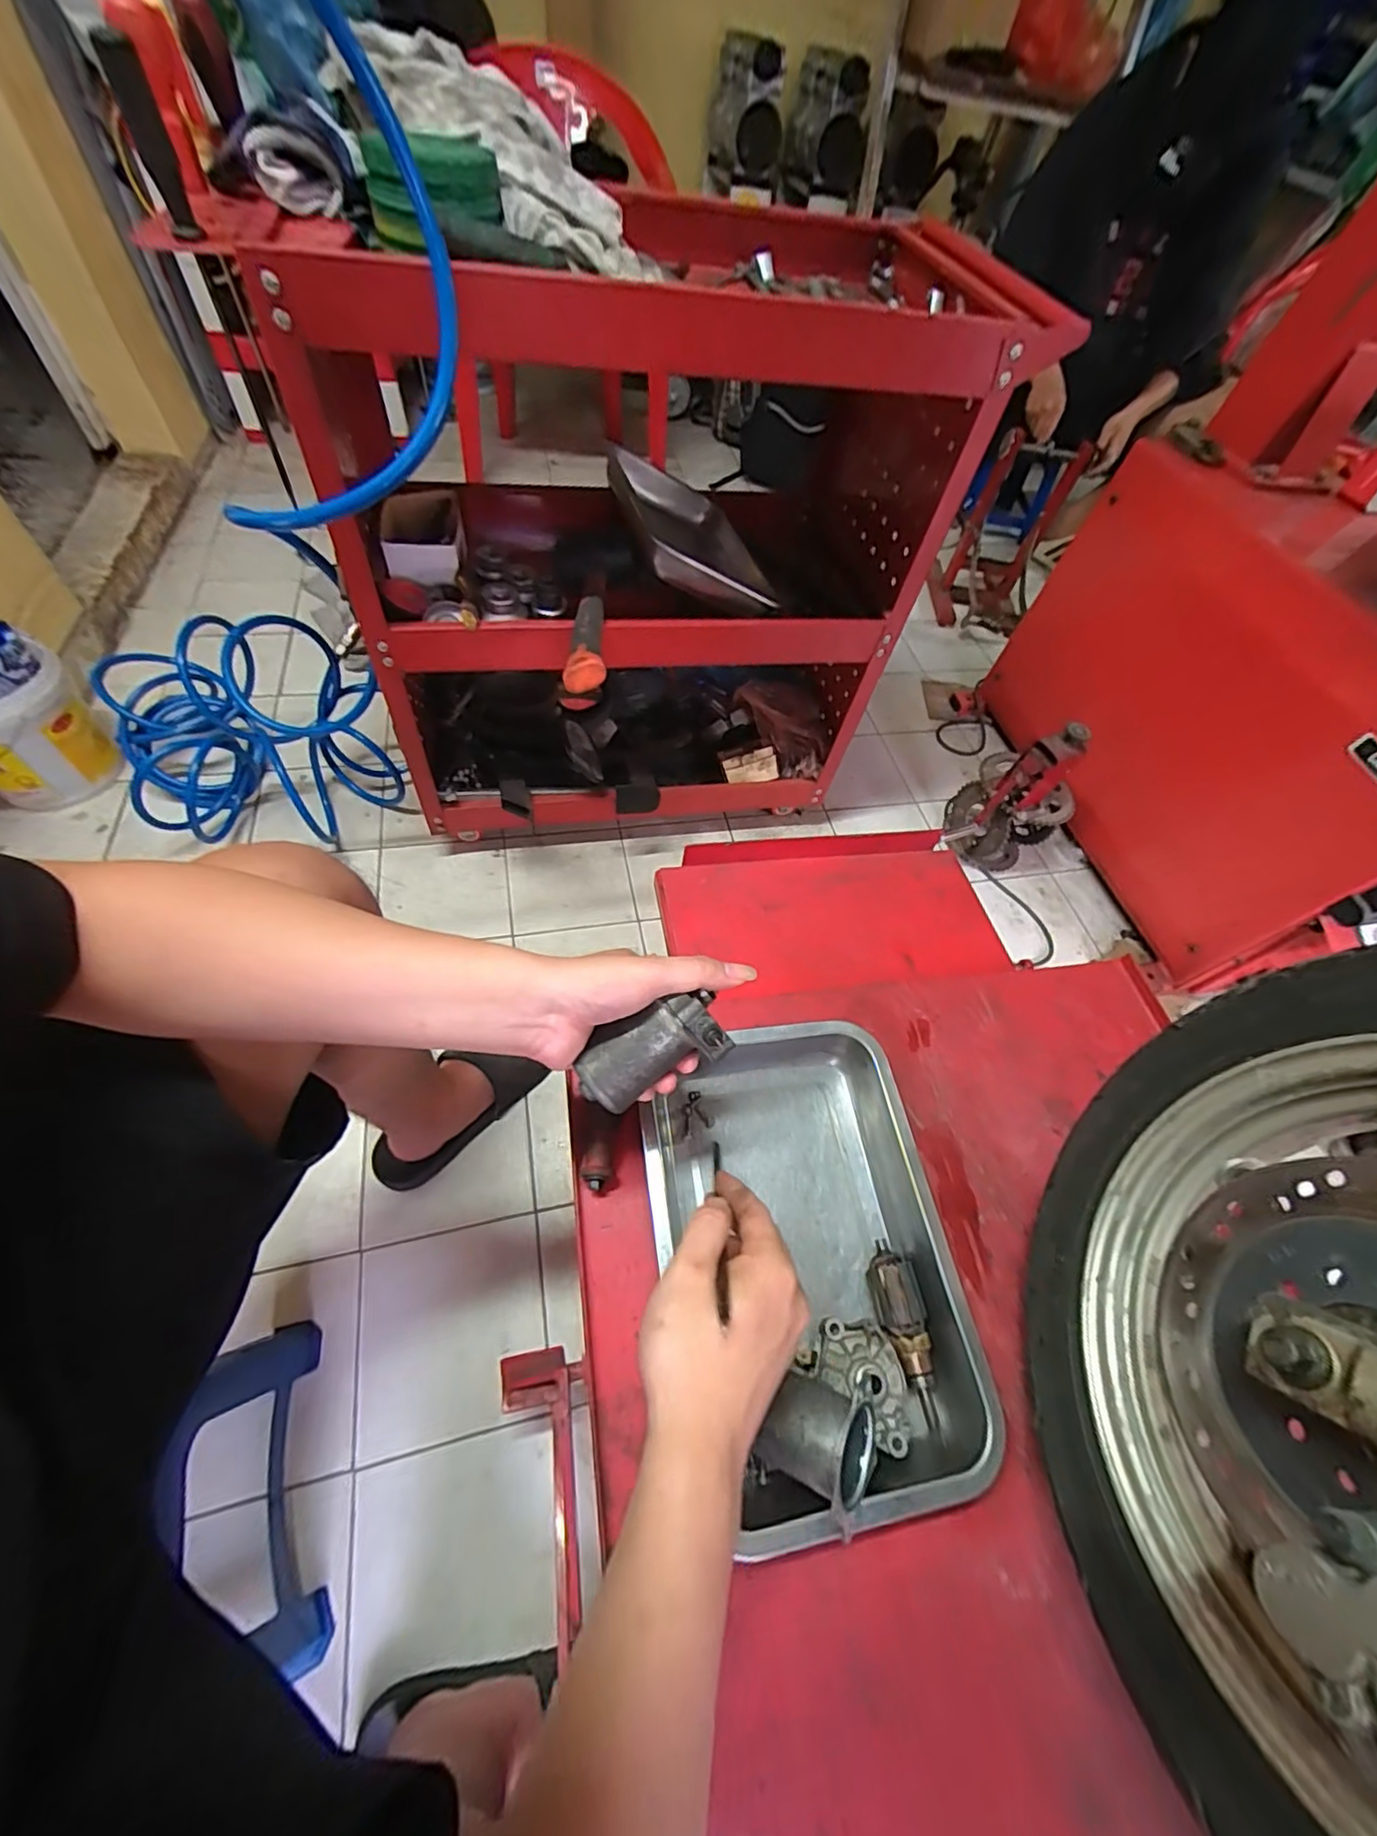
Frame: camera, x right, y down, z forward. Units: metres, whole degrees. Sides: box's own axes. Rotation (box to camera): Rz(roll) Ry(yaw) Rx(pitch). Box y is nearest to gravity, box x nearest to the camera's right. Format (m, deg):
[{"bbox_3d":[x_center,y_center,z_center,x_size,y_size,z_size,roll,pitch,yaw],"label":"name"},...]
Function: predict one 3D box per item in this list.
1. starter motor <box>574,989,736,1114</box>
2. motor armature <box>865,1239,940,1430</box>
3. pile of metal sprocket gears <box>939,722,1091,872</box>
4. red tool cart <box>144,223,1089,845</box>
[{"bbox_3d":[-0.025,0.082,0.379,0.092,0.037,0.041,-28,61,1],"label":"starter motor"},{"bbox_3d":[0.156,0.295,0.438,0.031,0.026,0.108,-4,57,-8],"label":"motor armature"},{"bbox_3d":[0.558,-0.196,1.048,0.172,0.276,0.184,36,60,15],"label":"pile of metal sprocket gears"},{"bbox_3d":[-0.066,-0.456,0.891,0.713,0.717,0.493,-8,60,-13],"label":"red tool cart"}]

